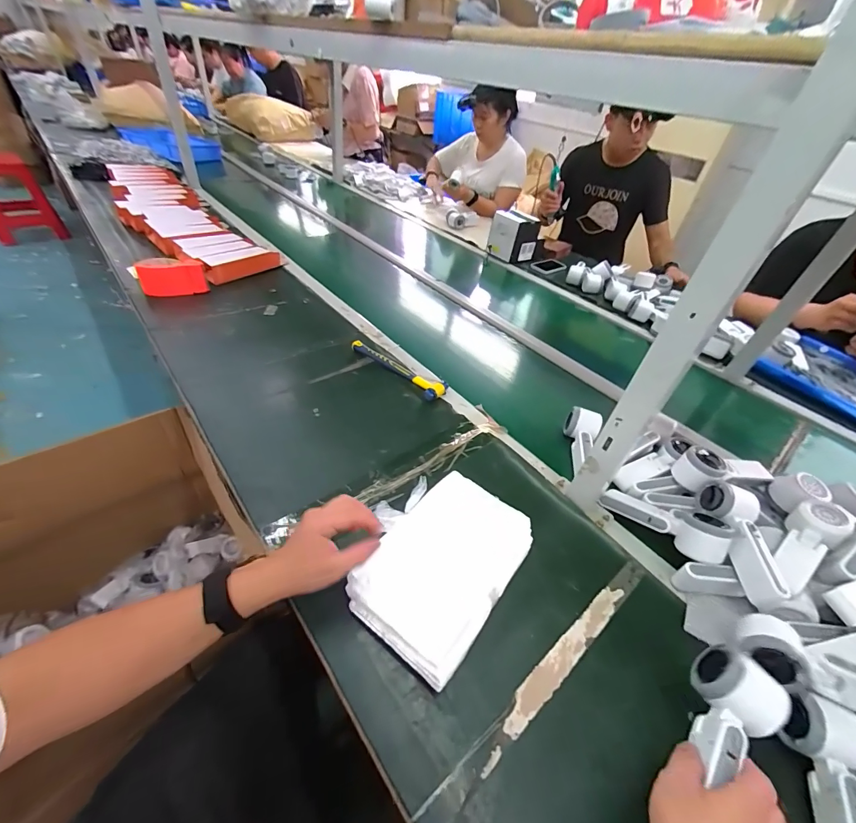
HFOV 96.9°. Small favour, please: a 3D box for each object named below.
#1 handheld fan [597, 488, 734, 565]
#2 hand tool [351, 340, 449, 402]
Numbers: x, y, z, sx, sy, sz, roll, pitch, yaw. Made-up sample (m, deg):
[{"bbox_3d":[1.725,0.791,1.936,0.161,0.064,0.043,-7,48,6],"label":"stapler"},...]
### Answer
[{"bbox_3d":[0.344,0.155,0.558,0.066,0.048,0.164,-31,35,-35],"label":"handheld fan"},{"bbox_3d":[-0.067,-0.096,0.819,0.246,0.024,0.052,32,48,26],"label":"hand tool"}]

